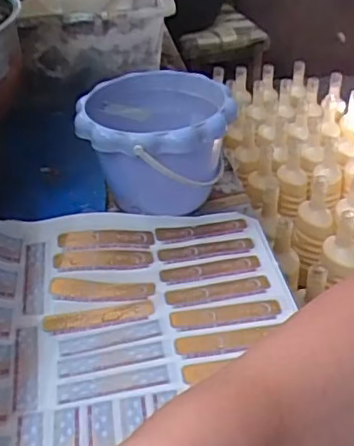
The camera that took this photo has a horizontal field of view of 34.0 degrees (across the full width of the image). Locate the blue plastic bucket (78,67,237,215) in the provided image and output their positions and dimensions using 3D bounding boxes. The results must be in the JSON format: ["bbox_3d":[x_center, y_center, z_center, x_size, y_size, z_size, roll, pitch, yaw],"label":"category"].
[{"bbox_3d":[-0.019,-0.075,0.600,0.147,0.116,0.149,-3,38,2],"label":"blue plastic bucket"}]

